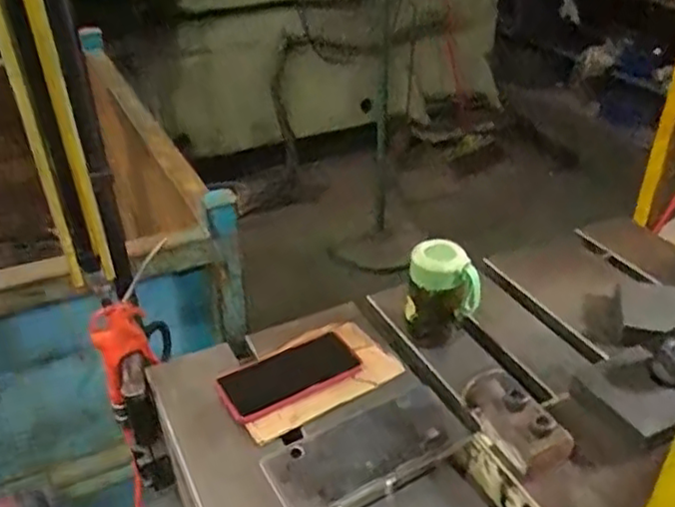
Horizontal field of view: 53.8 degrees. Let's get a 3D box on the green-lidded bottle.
[{"bbox_3d":[0.129,0.054,0.818,0.082,0.134,0.058,8,34,11],"label":"green-lidded bottle"}]

